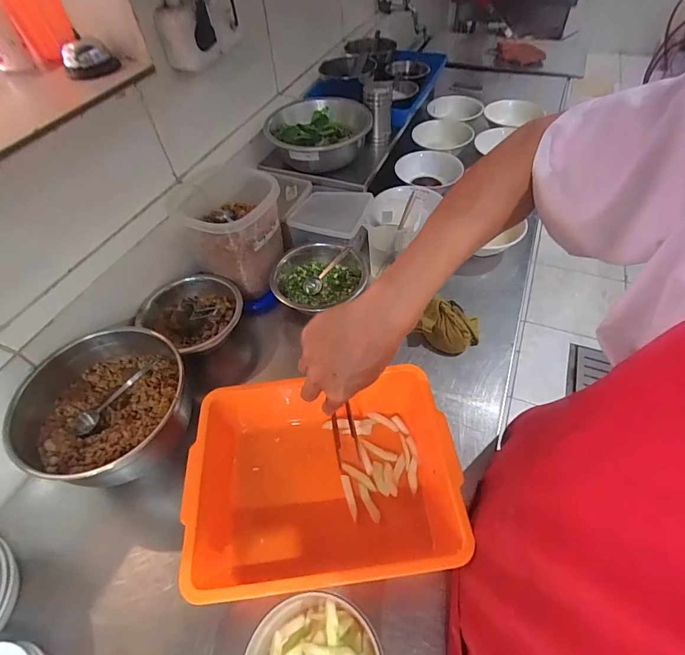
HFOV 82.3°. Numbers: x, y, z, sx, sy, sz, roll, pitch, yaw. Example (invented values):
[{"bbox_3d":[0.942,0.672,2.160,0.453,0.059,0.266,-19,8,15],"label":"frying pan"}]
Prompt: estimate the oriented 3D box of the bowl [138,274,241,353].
[{"bbox_3d":[-0.255,-0.028,0.666,0.145,0.061,0.146,-2,52,2],"label":"bowl"}]

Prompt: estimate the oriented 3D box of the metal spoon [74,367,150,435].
[{"bbox_3d":[-0.327,0.100,0.560,0.029,0.016,0.121,23,56,20],"label":"metal spoon"}]

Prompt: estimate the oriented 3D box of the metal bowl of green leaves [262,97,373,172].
[{"bbox_3d":[-0.046,-0.390,0.822,0.201,0.096,0.203,-2,52,2],"label":"metal bowl of green leaves"}]

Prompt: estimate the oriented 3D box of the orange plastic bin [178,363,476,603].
[{"bbox_3d":[-0.024,0.186,0.486,0.302,0.101,0.236,-8,52,-3],"label":"orange plastic bin"}]

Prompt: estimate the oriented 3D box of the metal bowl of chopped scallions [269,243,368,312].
[{"bbox_3d":[-0.042,-0.082,0.716,0.161,0.070,0.172,-2,52,2],"label":"metal bowl of chopped scallions"}]

